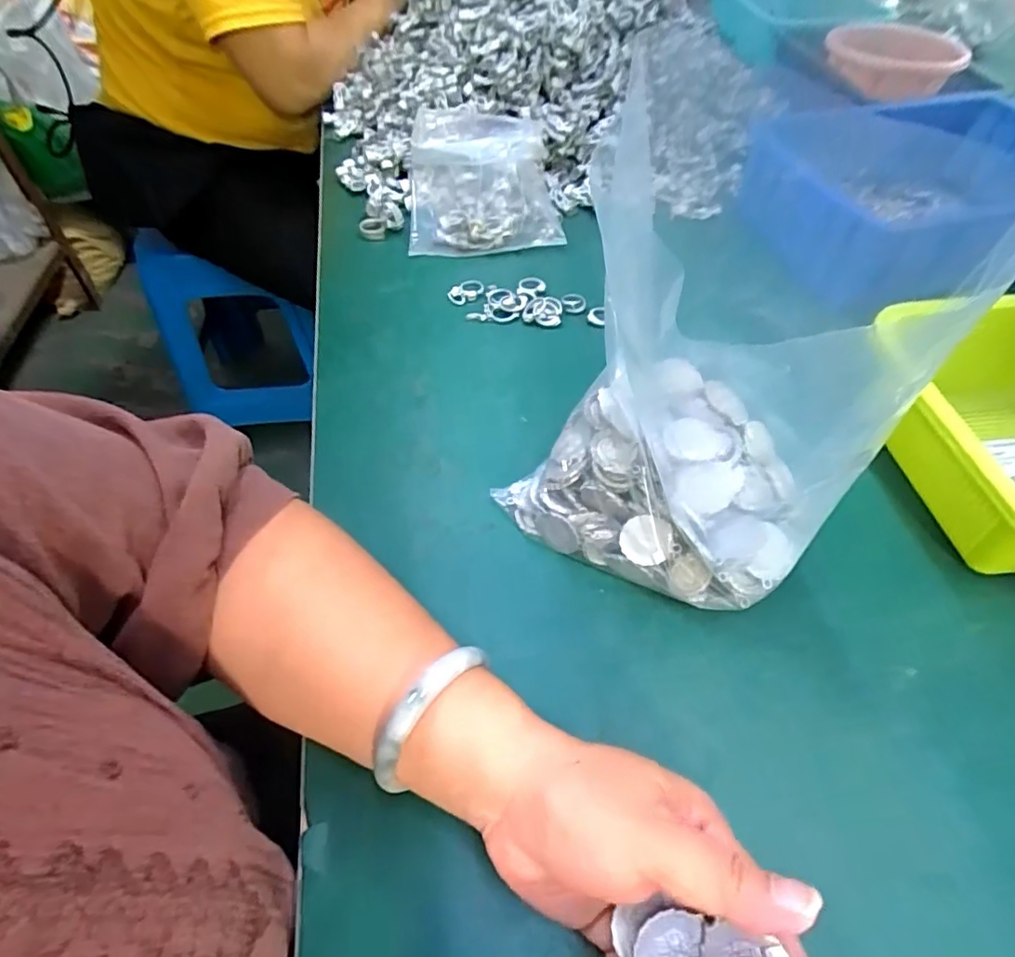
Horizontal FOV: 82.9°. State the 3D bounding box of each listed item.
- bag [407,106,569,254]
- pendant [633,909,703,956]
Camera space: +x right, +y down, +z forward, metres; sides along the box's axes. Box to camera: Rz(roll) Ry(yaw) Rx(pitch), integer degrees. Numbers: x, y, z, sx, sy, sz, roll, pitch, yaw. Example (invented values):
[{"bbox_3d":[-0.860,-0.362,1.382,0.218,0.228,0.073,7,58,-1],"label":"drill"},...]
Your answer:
[{"bbox_3d":[-0.023,-0.285,0.546,0.142,0.087,0.113,-4,53,-3],"label":"bag"},{"bbox_3d":[0.055,0.164,0.197,0.023,0.004,0.025,1,82,-4],"label":"pendant"}]

